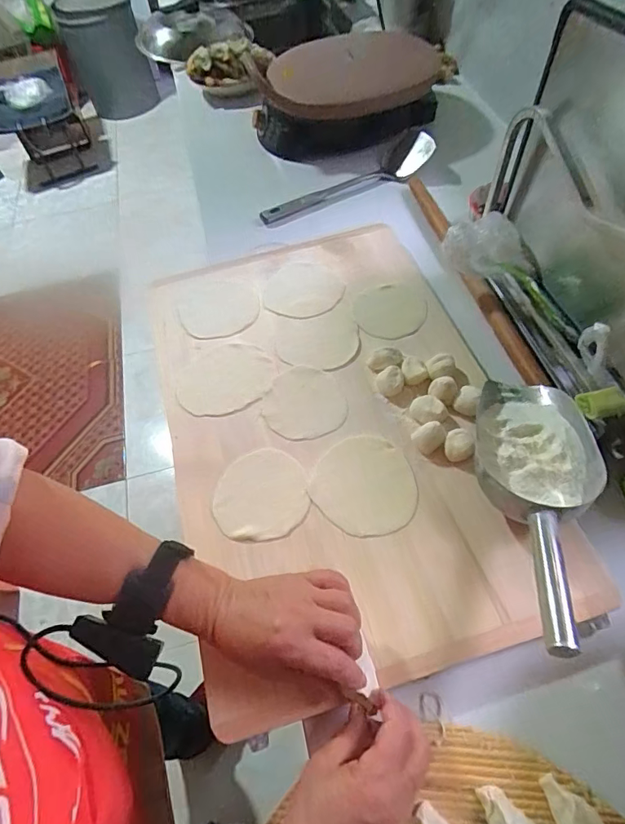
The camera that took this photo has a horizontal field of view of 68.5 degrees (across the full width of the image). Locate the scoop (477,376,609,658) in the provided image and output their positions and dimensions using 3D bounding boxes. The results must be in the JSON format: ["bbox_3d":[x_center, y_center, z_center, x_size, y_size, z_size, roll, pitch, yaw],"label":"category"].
[{"bbox_3d":[0.201,0.067,0.412,0.103,0.044,0.278,10,43,10],"label":"scoop"}]

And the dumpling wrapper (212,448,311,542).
[{"bbox_3d":[-0.053,0.083,0.473,0.094,0.004,0.096,-2,58,3],"label":"dumpling wrapper"}]

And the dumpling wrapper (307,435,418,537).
[{"bbox_3d":[0.050,0.073,0.470,0.104,0.004,0.105,-8,58,-1],"label":"dumpling wrapper"}]

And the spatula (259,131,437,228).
[{"bbox_3d":[0.065,-0.386,0.762,0.316,0.047,0.067,-29,61,-13],"label":"spatula"}]

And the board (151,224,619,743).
[{"bbox_3d":[0.015,-0.012,0.522,0.352,0.027,0.549,-16,58,-6],"label":"board"}]

